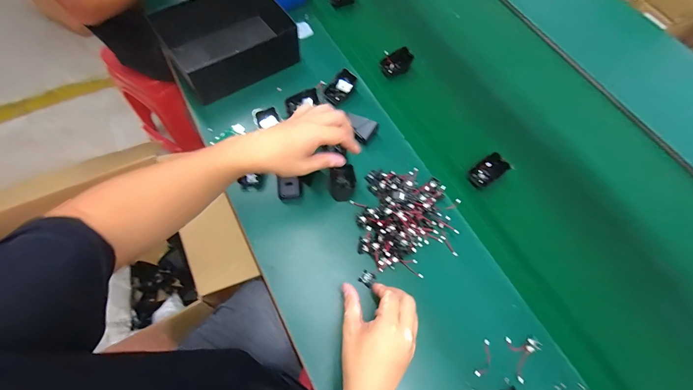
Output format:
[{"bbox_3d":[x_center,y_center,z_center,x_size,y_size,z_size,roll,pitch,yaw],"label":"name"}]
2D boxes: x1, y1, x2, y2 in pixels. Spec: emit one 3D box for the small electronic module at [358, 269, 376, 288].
[{"bbox_3d":[0.034,0.134,0.470,0.024,0.005,0.022,32,69,11],"label":"small electronic module"}]

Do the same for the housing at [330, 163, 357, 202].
[{"bbox_3d":[-0.006,-0.023,0.540,0.045,0.018,0.065,3,67,-1],"label":"housing"}]

